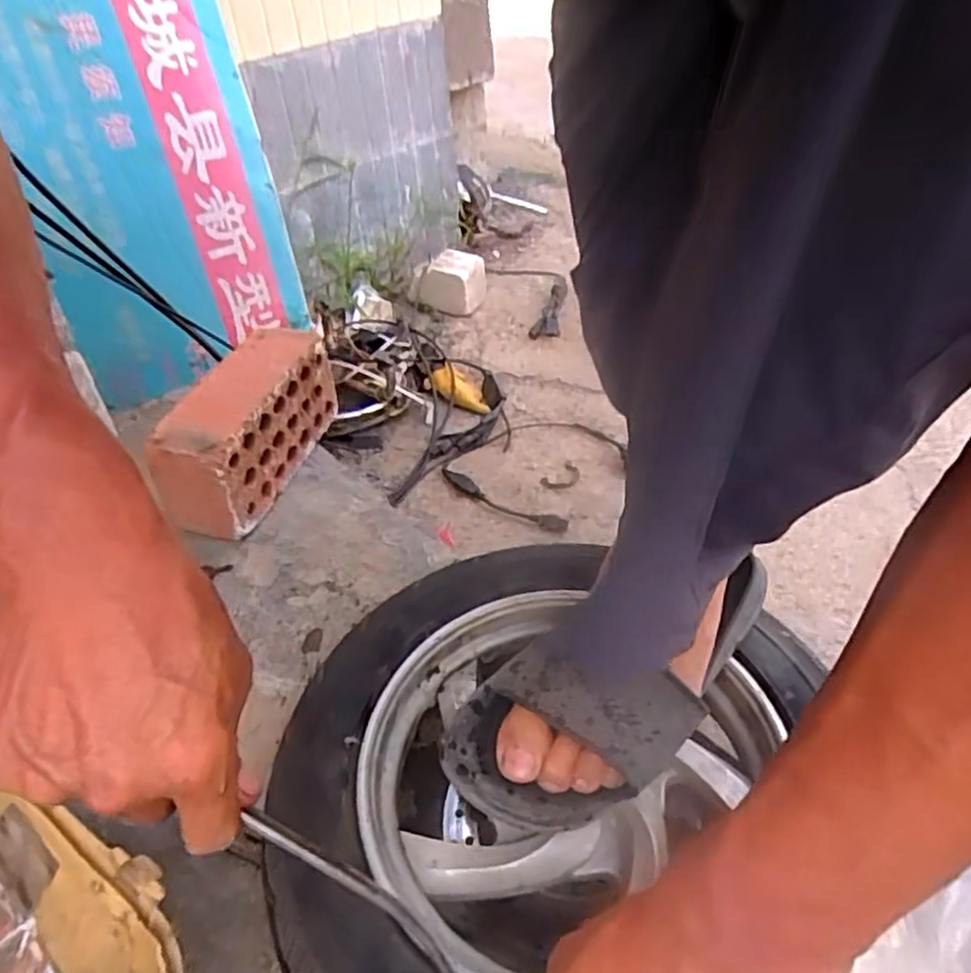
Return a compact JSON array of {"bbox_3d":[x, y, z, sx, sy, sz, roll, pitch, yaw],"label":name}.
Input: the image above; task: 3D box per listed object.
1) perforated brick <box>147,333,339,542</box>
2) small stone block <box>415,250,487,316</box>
[{"bbox_3d":[-0.244,-0.065,0.783,0.078,0.117,0.226,8,42,15],"label":"perforated brick"},{"bbox_3d":[-0.082,-0.499,1.788,0.154,0.134,0.107,0,41,7],"label":"small stone block"}]

